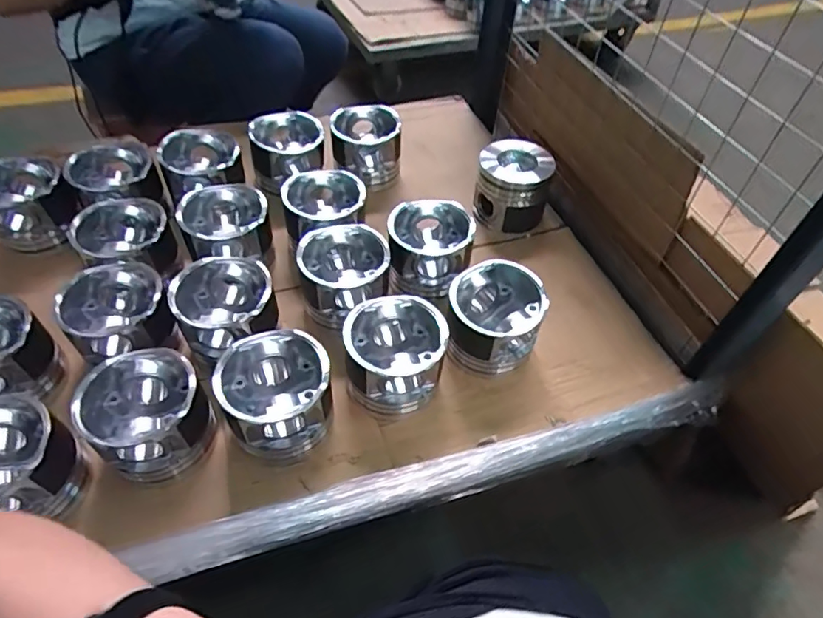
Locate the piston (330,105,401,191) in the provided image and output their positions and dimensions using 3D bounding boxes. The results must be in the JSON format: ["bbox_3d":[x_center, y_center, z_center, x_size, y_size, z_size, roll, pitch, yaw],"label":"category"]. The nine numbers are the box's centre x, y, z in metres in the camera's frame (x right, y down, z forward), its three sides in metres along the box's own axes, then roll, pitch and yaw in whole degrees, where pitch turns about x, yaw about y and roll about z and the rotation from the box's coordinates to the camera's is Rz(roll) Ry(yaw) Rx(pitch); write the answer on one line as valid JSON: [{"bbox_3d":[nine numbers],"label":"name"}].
[{"bbox_3d":[-0.075,-0.272,0.885,0.109,0.098,0.106,-7,51,-7],"label":"piston"}]

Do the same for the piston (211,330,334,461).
[{"bbox_3d":[-0.143,0.090,0.566,0.103,0.113,0.108,1,50,-1],"label":"piston"}]

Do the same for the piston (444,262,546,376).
[{"bbox_3d":[0.100,0.015,0.651,0.110,0.105,0.110,7,50,5],"label":"piston"}]

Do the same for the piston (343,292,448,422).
[{"bbox_3d":[-0.017,0.055,0.617,0.112,0.100,0.110,5,50,3],"label":"piston"}]

